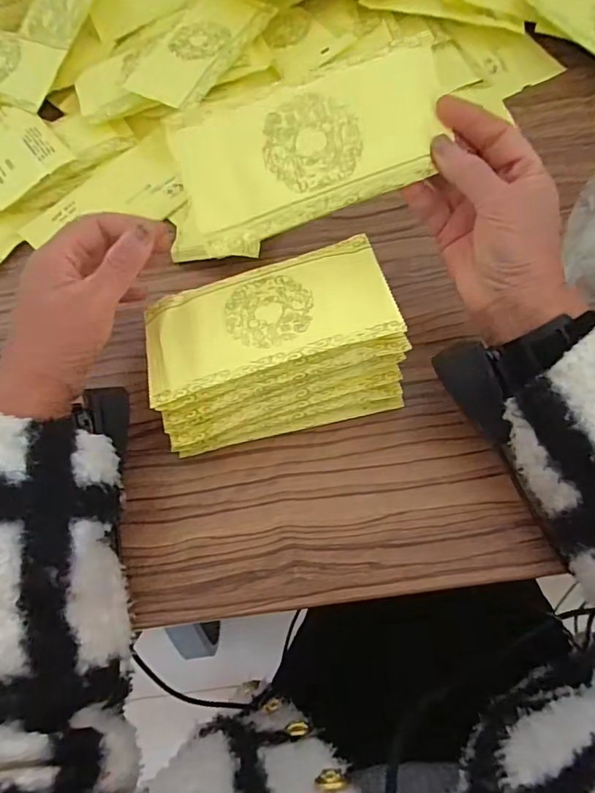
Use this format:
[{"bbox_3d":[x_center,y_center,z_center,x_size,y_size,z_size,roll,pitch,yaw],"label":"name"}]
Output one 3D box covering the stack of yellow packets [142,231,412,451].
[{"bbox_3d":[-0.018,-0.034,0.365,0.169,0.084,0.097,-13,63,-7],"label":"stack of yellow packets"}]

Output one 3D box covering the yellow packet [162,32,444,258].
[{"bbox_3d":[0.011,-0.158,0.313,0.167,0.006,0.084,-19,95,0],"label":"yellow packet"}]

